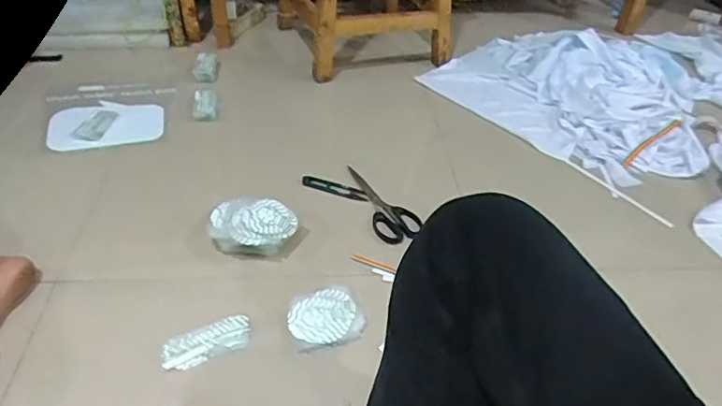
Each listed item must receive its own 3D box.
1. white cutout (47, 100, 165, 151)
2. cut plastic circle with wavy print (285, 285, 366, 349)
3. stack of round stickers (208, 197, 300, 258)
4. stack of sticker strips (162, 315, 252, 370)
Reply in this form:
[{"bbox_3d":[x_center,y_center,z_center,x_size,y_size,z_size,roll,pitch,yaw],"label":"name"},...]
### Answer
[{"bbox_3d":[-0.466,-0.148,1.000,0.193,0.009,0.128,-11,43,-18],"label":"white cutout"},{"bbox_3d":[-0.046,0.151,0.708,0.093,0.018,0.088,3,40,-2],"label":"cut plastic circle with wavy print"},{"bbox_3d":[-0.157,0.037,0.796,0.125,0.051,0.087,4,40,0],"label":"stack of round stickers"},{"bbox_3d":[-0.188,0.171,0.670,0.107,0.006,0.047,-18,45,-24],"label":"stack of sticker strips"}]

